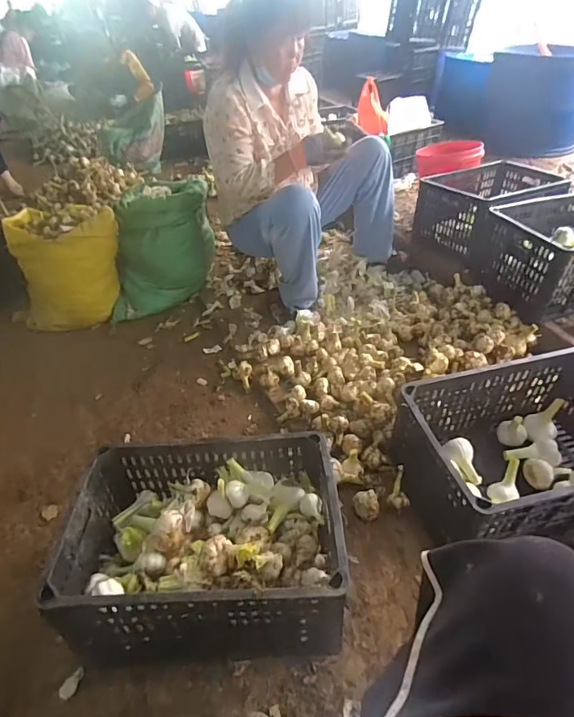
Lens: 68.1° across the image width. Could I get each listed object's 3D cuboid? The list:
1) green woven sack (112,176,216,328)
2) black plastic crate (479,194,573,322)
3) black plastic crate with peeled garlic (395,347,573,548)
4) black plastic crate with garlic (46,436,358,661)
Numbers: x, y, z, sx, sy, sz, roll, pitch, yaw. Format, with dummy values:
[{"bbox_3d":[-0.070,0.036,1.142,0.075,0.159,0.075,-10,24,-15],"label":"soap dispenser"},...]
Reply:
[{"bbox_3d":[-0.488,-0.429,1.616,0.435,0.385,0.288,-14,43,-12],"label":"green woven sack"},{"bbox_3d":[0.855,-0.329,1.332,0.456,0.235,0.357,-17,42,-15],"label":"black plastic crate"},{"bbox_3d":[0.477,0.184,0.878,0.436,0.218,0.316,-11,42,-8],"label":"black plastic crate with peeled garlic"},{"bbox_3d":[-0.135,0.332,0.772,0.448,0.240,0.305,-3,42,0],"label":"black plastic crate with garlic"}]

